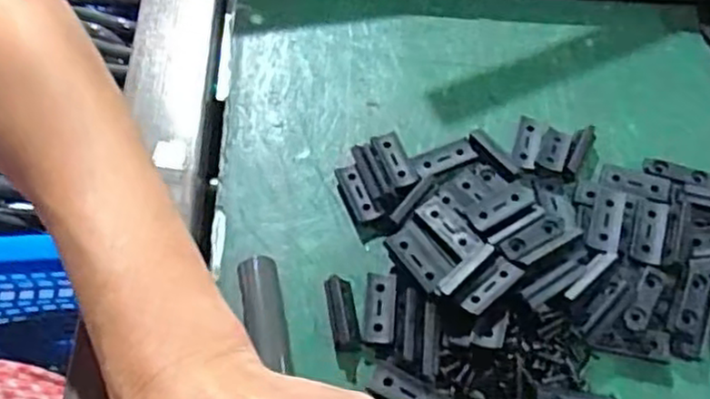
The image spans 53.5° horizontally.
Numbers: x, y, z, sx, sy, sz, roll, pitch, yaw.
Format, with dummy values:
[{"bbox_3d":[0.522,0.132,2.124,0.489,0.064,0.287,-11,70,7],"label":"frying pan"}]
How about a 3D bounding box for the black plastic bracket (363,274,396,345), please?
[{"bbox_3d":[0.012,0.051,0.331,0.014,0.004,0.034,3,57,3],"label":"black plastic bracket"}]

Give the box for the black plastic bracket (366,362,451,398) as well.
[{"bbox_3d":[0.024,0.085,0.309,0.036,0.004,0.015,23,60,15],"label":"black plastic bracket"}]

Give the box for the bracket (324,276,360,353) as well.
[{"bbox_3d":[-0.006,0.054,0.329,0.012,0.009,0.035,-9,58,-5],"label":"bracket"}]

